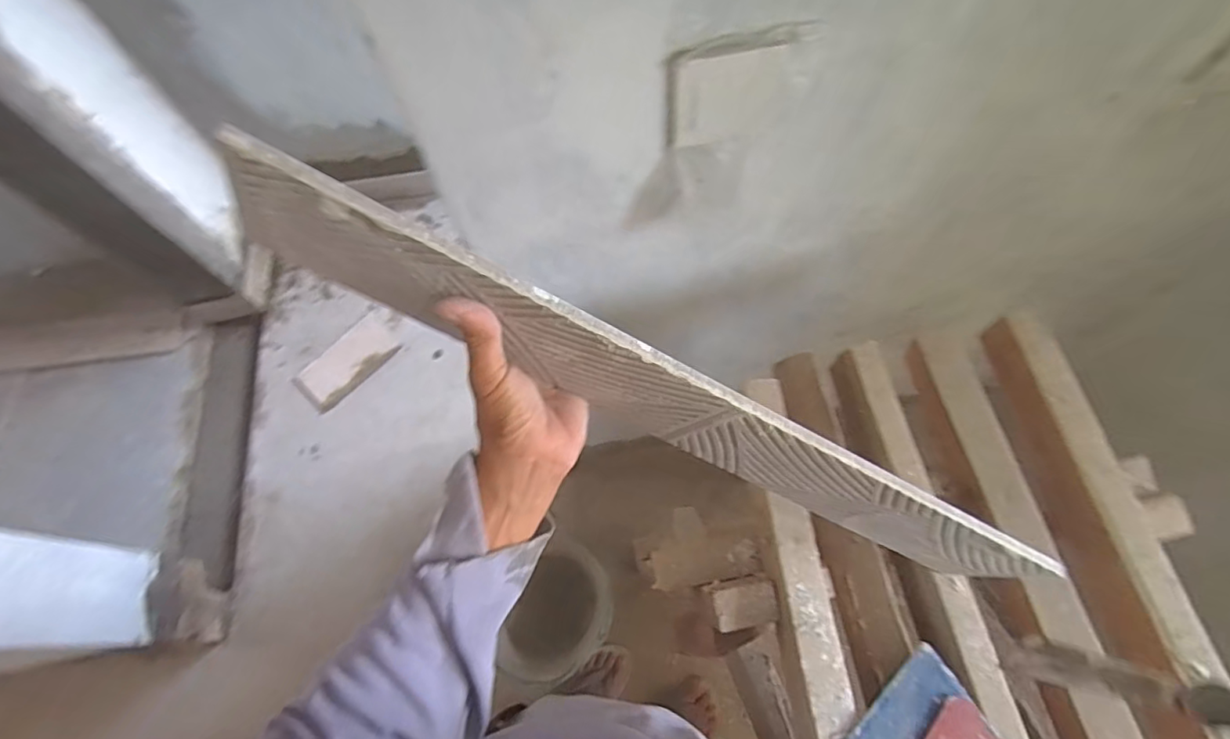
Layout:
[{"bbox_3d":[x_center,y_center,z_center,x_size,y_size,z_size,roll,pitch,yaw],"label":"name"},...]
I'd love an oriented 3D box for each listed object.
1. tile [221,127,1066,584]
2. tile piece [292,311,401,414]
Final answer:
[{"bbox_3d":[0.057,0.034,0.378,0.581,0.099,0.017,27,67,-17],"label":"tile"},{"bbox_3d":[-0.728,-0.019,1.555,0.275,0.015,0.156,-44,70,-10],"label":"tile piece"}]

